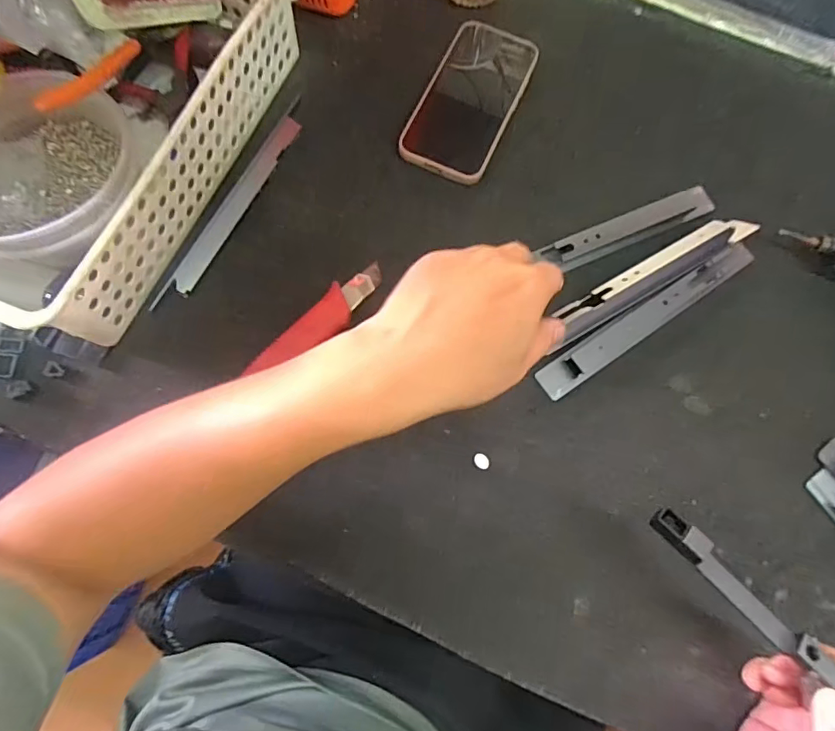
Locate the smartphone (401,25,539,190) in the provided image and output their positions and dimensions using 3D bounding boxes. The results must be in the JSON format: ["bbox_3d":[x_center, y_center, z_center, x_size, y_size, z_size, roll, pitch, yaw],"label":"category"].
[{"bbox_3d":[0.047,-0.239,0.441,0.080,0.015,0.157,24,77,5],"label":"smartphone"}]

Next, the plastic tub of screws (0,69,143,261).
[{"bbox_3d":[-0.275,-0.139,0.367,0.143,0.065,0.134,0,76,-2],"label":"plastic tub of screws"}]

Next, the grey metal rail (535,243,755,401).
[{"bbox_3d":[0.189,-0.041,0.393,0.212,0.013,0.025,-33,79,-8],"label":"grey metal rail"}]

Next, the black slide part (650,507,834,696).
[{"bbox_3d":[0.191,0.135,0.275,0.017,0.009,0.136,-42,73,-10],"label":"black slide part"}]

